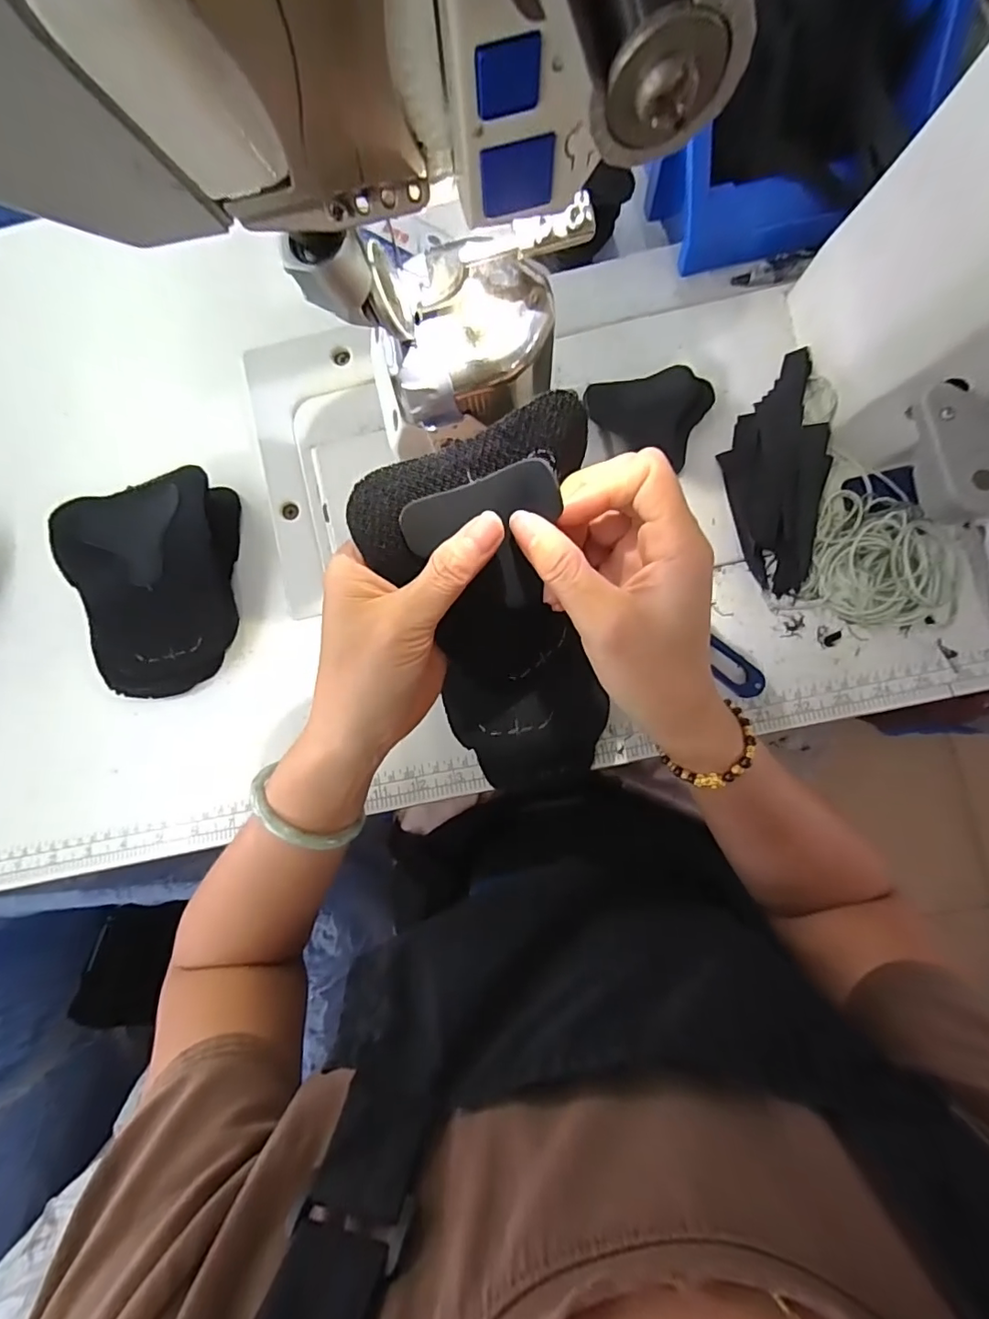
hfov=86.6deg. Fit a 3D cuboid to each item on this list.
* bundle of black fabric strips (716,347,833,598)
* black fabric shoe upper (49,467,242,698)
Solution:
[{"bbox_3d":[0.191,-0.126,0.358,0.064,0.026,0.157,4,82,6],"label":"bundle of black fabric strips"},{"bbox_3d":[-0.231,-0.051,0.360,0.113,0.042,0.140,-19,80,2],"label":"black fabric shoe upper"}]

